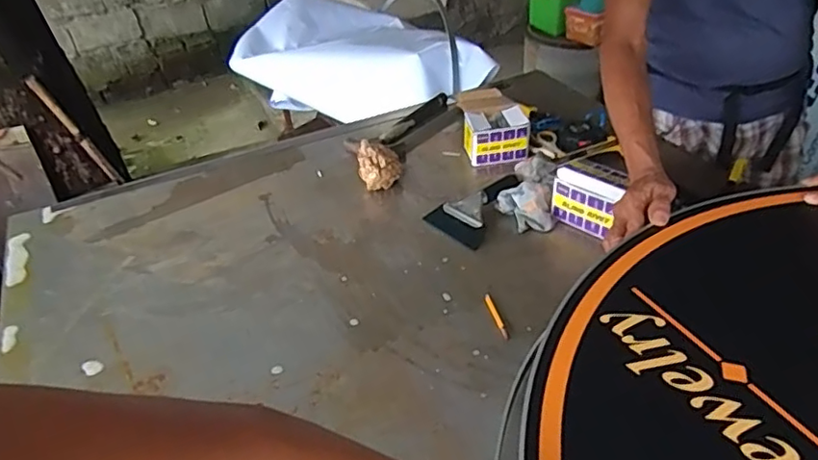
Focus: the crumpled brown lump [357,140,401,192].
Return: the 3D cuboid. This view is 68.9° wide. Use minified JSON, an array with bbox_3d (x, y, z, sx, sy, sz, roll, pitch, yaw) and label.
[{"bbox_3d":[-0.055,-0.119,1.110,0.074,0.073,0.059,-8,37,-3],"label":"crumpled brown lump"}]

